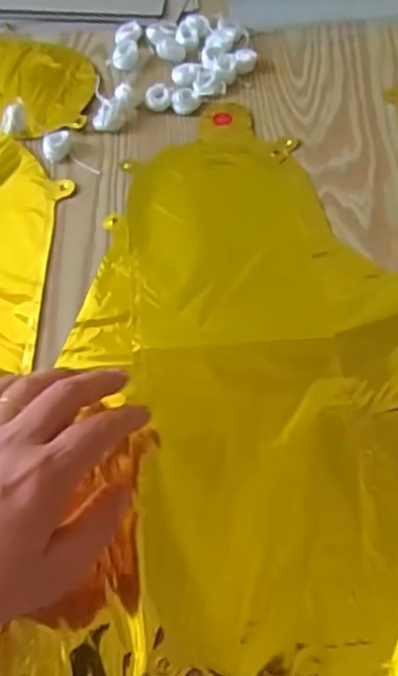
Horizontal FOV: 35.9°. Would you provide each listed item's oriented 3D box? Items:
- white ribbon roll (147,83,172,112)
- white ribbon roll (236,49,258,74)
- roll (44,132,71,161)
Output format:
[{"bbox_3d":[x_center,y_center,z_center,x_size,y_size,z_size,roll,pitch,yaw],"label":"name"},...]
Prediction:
[{"bbox_3d":[-0.032,-0.190,0.485,0.020,0.012,0.019,-1,60,1],"label":"white ribbon roll"},{"bbox_3d":[0.039,-0.226,0.501,0.017,0.011,0.020,-2,60,0],"label":"white ribbon roll"},{"bbox_3d":[-0.107,-0.146,0.465,0.021,0.010,0.022,-15,61,-7],"label":"roll"}]

